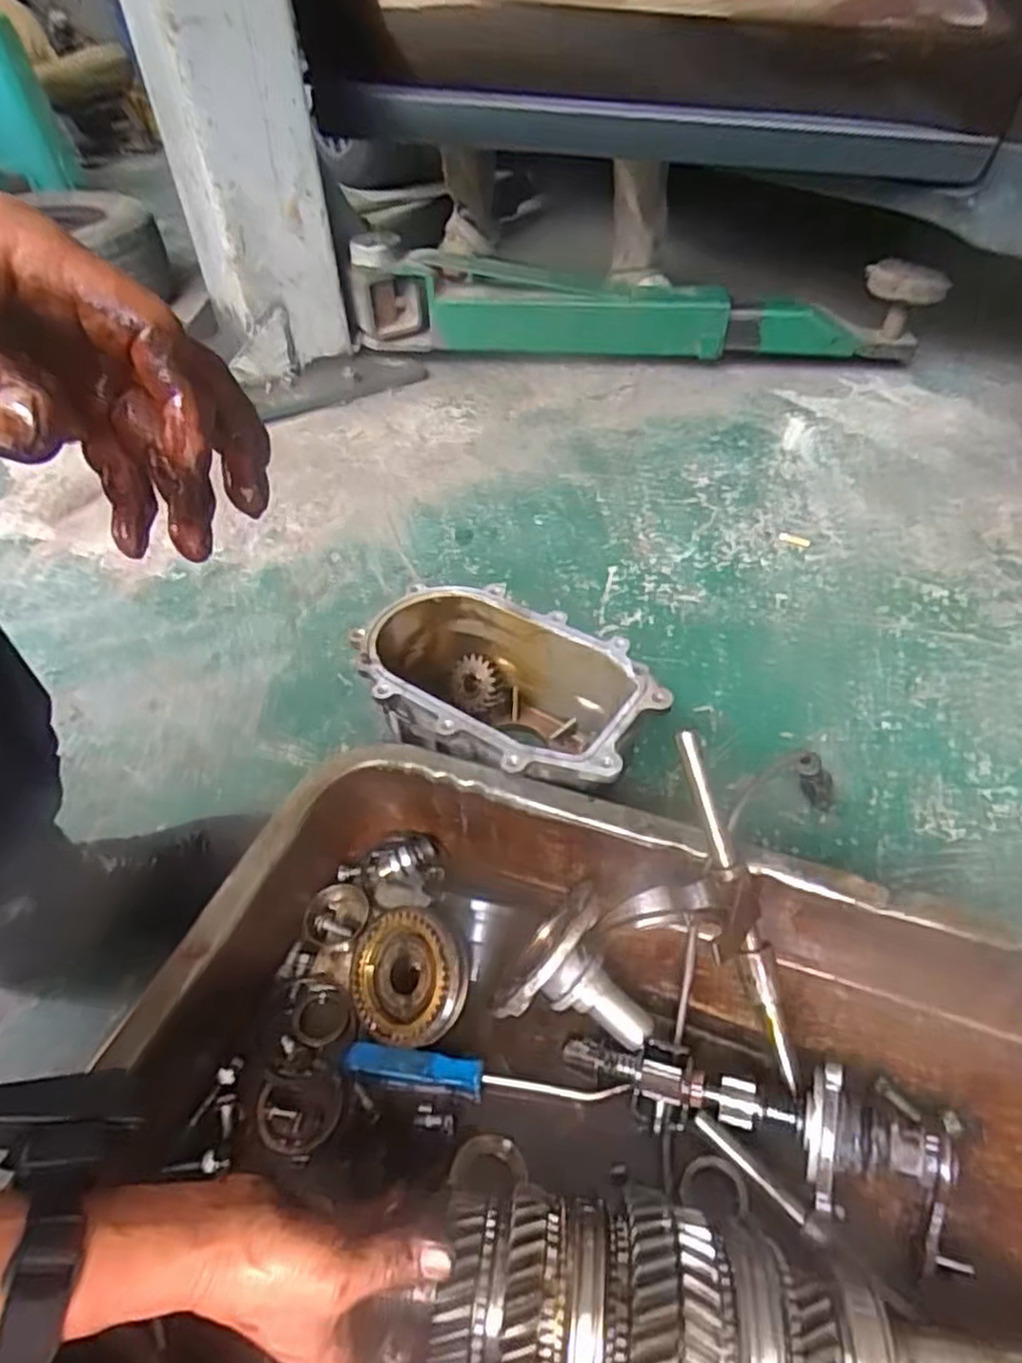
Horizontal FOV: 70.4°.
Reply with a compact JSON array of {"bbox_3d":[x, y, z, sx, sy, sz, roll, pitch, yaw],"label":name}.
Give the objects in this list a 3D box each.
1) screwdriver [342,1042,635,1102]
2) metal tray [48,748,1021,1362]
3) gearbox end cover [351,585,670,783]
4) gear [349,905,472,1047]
[{"bbox_3d":[-0.020,0.271,0.494,0.190,0.016,0.020,5,47,8],"label":"screwdriver"},{"bbox_3d":[0.070,0.295,0.414,0.636,0.111,0.442,14,48,16],"label":"metal tray"},{"bbox_3d":[-0.011,0.026,0.668,0.277,0.126,0.154,26,53,26],"label":"gearbox end cover"},{"bbox_3d":[-0.075,0.213,0.521,0.089,0.023,0.093,24,85,30],"label":"gear"}]

